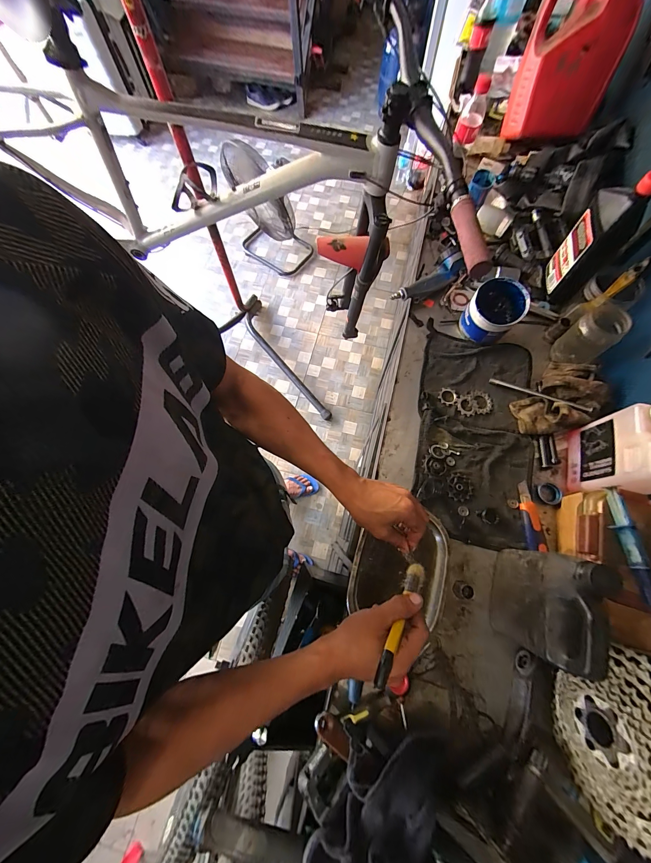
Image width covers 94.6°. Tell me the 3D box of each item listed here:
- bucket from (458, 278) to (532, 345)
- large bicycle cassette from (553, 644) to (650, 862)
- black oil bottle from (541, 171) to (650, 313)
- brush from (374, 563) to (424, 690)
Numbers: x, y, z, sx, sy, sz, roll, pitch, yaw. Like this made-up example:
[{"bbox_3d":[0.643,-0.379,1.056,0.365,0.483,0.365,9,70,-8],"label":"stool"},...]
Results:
[{"bbox_3d":[0.339,-0.241,0.623,0.100,0.098,0.100,-38,76,-12],"label":"bucket"},{"bbox_3d":[0.352,0.364,0.354,0.047,0.159,0.184,10,72,2],"label":"large bicycle cassette"},{"bbox_3d":[0.506,-0.364,0.571,0.054,0.243,0.112,4,72,0],"label":"black oil bottle"},{"bbox_3d":[0.096,0.230,0.369,0.024,0.028,0.172,37,35,10],"label":"brush"}]

